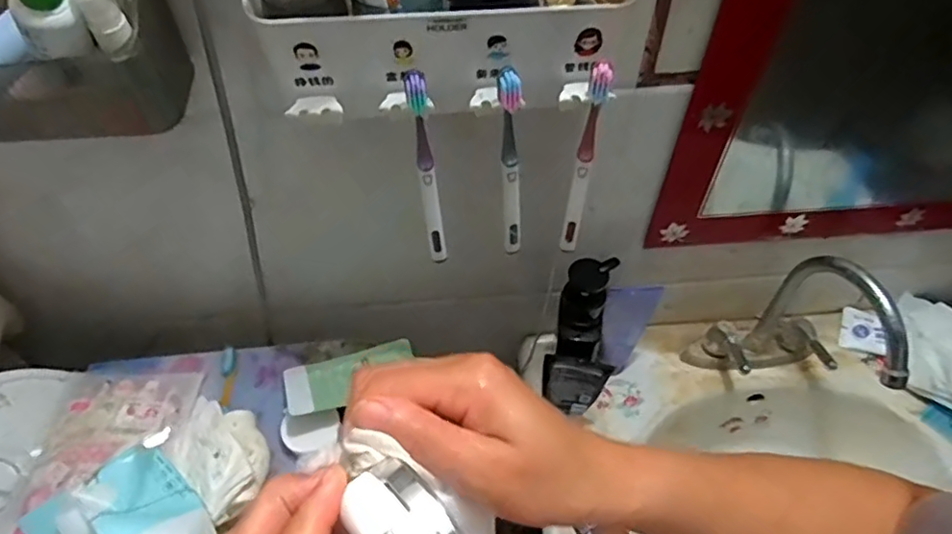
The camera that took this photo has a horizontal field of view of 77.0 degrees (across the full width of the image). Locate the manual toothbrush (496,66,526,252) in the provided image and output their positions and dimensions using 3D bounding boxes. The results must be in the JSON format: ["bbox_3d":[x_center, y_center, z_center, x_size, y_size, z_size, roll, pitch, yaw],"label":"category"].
[{"bbox_3d":[0.028,-0.073,0.463,0.017,0.173,0.020,-24,55,-16],"label":"manual toothbrush"}]

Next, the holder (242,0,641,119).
[{"bbox_3d":[-0.020,-0.166,0.408,0.253,0.097,0.087,-4,52,-2],"label":"holder"}]

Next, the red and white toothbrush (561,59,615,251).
[{"bbox_3d":[0.085,-0.079,0.464,0.018,0.174,0.023,16,54,14],"label":"red and white toothbrush"}]

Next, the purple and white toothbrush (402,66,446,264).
[{"bbox_3d":[-0.038,-0.073,0.462,0.015,0.170,0.034,-10,52,-6],"label":"purple and white toothbrush"}]

